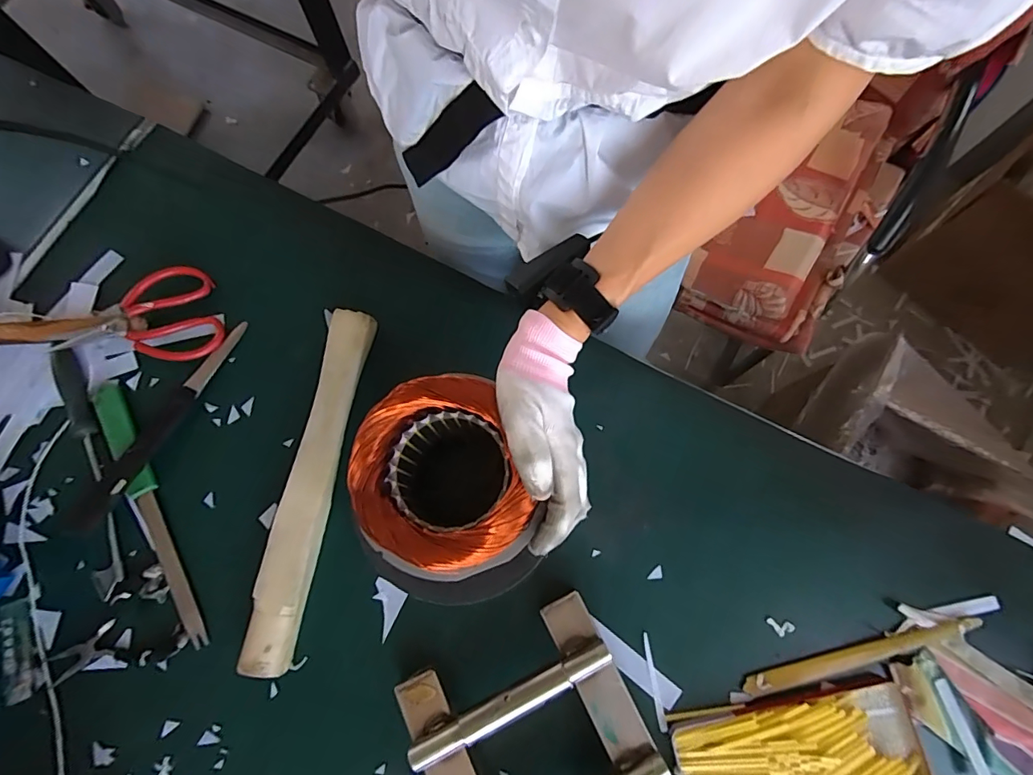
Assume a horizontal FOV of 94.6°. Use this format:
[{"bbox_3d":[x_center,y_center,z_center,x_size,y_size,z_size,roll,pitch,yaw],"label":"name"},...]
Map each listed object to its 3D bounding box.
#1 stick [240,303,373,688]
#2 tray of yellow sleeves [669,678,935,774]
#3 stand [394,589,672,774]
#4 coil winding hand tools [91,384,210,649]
[{"bbox_3d":[-0.193,0.085,0.451,0.042,0.029,0.331,10,76,4],"label":"stick"},{"bbox_3d":[0.239,0.324,0.397,0.202,0.021,0.118,-12,75,-1],"label":"tray of yellow sleeves"},{"bbox_3d":[0.018,0.301,0.391,0.175,0.047,0.195,-26,76,-5],"label":"stand"},{"bbox_3d":[-0.348,0.114,0.452,0.024,0.014,0.270,-30,77,-6],"label":"coil winding hand tools"}]

